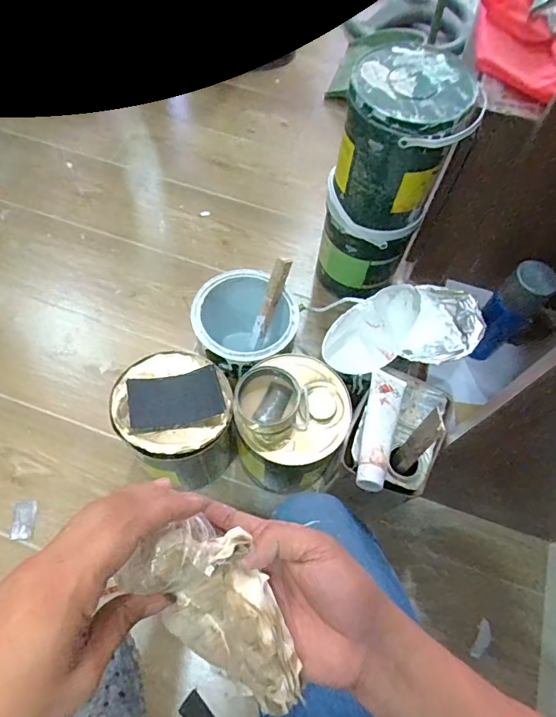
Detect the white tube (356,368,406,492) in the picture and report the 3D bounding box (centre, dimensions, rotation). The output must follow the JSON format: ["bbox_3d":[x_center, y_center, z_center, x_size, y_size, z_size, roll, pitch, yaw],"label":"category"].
[{"bbox_3d":[0.127,0.083,0.594,0.046,0.030,0.165,20,64,6],"label":"white tube"}]

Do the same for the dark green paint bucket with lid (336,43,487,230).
[{"bbox_3d":[0.186,-0.333,0.727,0.177,0.202,0.169,9,63,0],"label":"dark green paint bucket with lid"}]

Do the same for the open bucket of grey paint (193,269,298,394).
[{"bbox_3d":[-0.056,-0.020,0.803,0.158,0.211,0.176,-6,64,-7],"label":"open bucket of grey paint"}]

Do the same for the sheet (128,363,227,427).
[{"bbox_3d":[-0.138,0.054,0.629,0.120,0.019,0.071,-14,65,-11],"label":"sheet"}]

